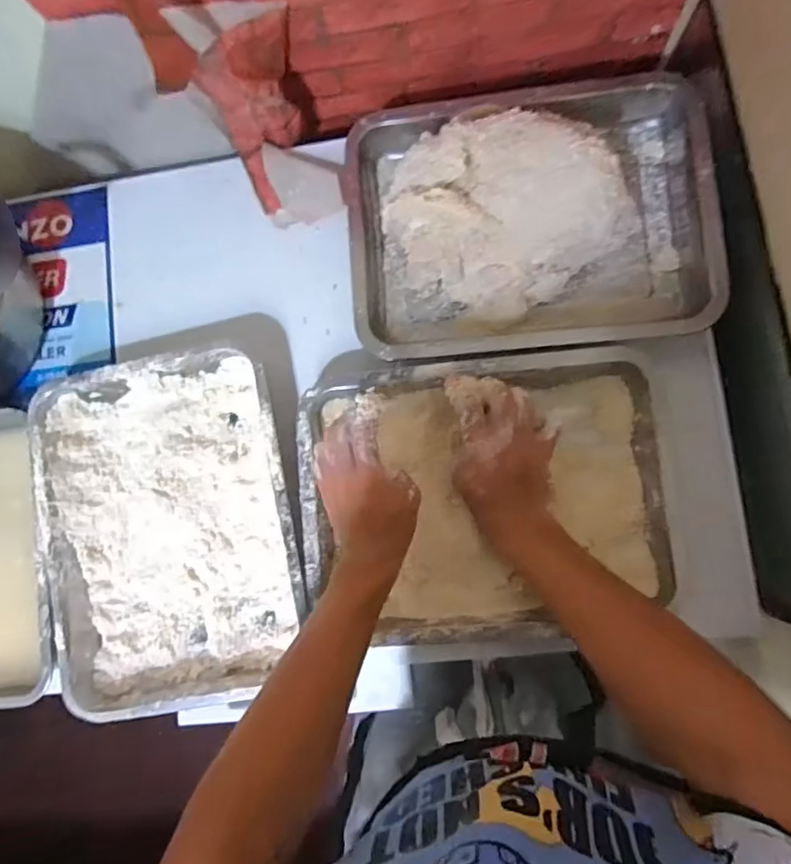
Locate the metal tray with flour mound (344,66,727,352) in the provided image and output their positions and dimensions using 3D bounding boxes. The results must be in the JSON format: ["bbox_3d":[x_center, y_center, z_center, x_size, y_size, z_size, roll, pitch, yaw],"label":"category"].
[{"bbox_3d":[0.125,-0.212,0.519,0.342,0.114,0.254,-5,84,6],"label":"metal tray with flour mound"}]

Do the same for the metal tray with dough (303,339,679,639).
[{"bbox_3d":[0.081,0.063,0.532,0.339,0.041,0.265,-5,83,5],"label":"metal tray with dough"}]

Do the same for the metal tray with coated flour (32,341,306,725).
[{"bbox_3d":[-0.231,0.100,0.564,0.257,0.045,0.341,-11,83,5],"label":"metal tray with coated flour"}]

